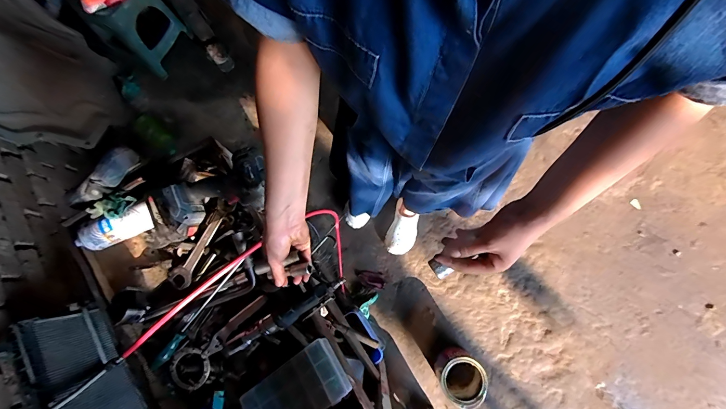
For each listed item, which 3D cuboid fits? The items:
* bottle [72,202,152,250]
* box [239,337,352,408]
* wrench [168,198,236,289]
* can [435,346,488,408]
[{"bbox_3d":[-0.519,0.049,0.688,0.162,0.054,0.054,-25,78,-4],"label":"bottle"},{"bbox_3d":[-0.128,0.347,0.602,0.199,0.046,0.104,-36,79,-6],"label":"box"},{"bbox_3d":[-0.350,0.085,0.713,0.052,0.018,0.207,30,80,8],"label":"wrench"},{"bbox_3d":[0.371,0.655,1.250,0.163,0.156,0.168,0,78,1],"label":"can"}]

